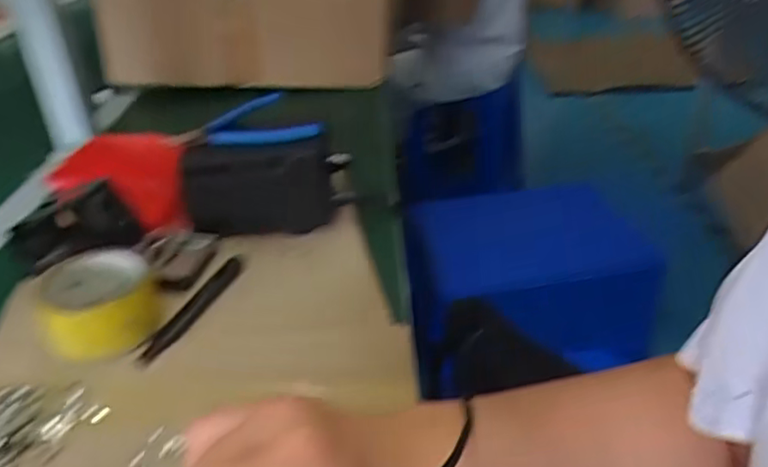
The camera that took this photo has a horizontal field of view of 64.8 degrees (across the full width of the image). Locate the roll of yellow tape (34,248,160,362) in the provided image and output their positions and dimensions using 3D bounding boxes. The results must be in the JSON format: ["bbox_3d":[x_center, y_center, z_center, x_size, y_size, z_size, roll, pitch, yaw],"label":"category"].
[{"bbox_3d":[-0.225,0.051,0.479,0.083,0.042,0.094,-18,36,-25],"label":"roll of yellow tape"}]

